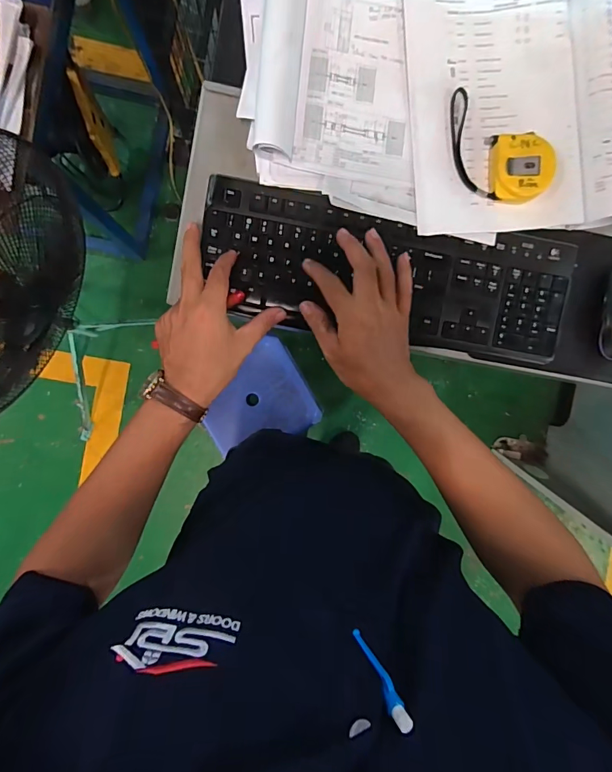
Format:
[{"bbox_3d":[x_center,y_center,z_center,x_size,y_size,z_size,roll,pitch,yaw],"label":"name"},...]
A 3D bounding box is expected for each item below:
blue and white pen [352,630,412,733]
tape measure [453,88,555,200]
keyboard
[{"bbox_3d":[0.039,0.151,0.216,0.007,0.054,0.008,-39,119,-3],"label":"blue and white pen"},{"bbox_3d":[0.210,-0.265,0.465,0.139,0.032,0.081,39,88,-4],"label":"tape measure"},{"bbox_3d":[0.099,-0.133,0.491,0.439,0.018,0.150,12,90,-4],"label":"keyboard"}]

